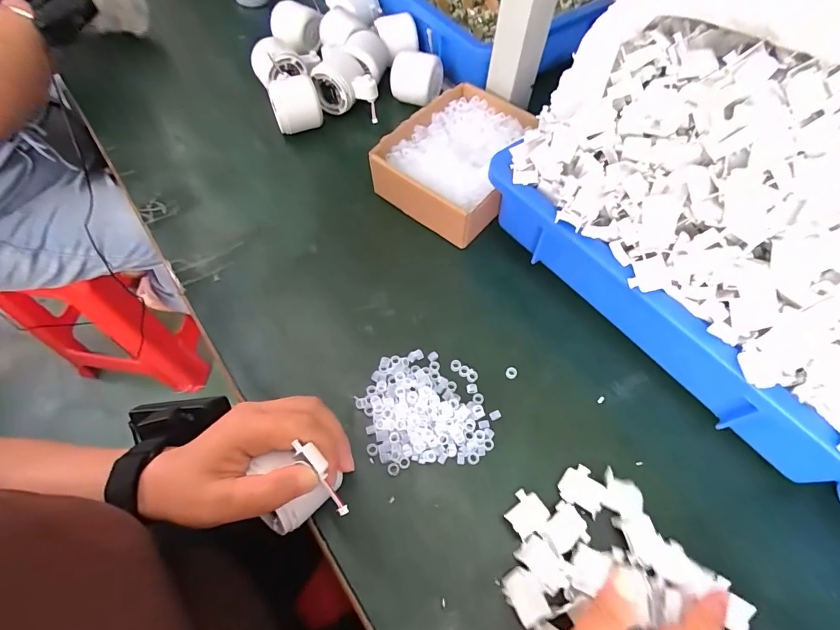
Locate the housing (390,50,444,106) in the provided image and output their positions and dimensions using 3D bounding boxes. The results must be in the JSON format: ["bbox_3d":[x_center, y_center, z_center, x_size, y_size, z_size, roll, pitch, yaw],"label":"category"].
[{"bbox_3d":[-0.004,-0.310,0.534,0.064,0.047,0.053,8,60,4],"label":"housing"}]

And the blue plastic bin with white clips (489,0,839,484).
[{"bbox_3d":[0.237,-0.065,0.323,0.193,0.156,0.364,-30,66,-16],"label":"blue plastic bin with white clips"}]

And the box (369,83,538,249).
[{"bbox_3d":[0.047,-0.172,0.465,0.136,0.053,0.177,38,66,19],"label":"box"}]

